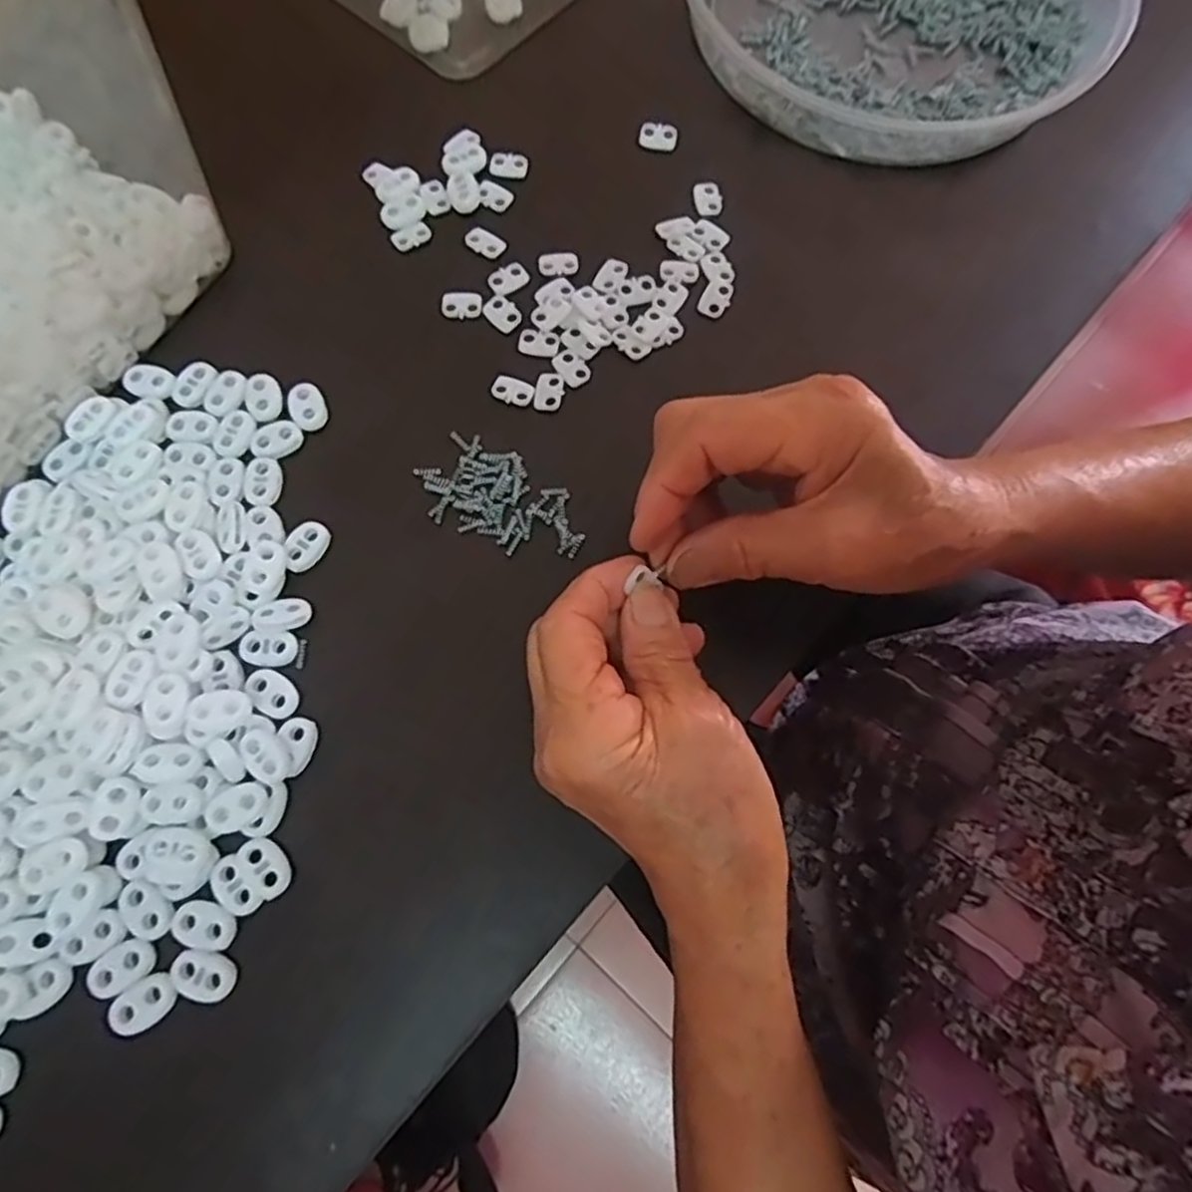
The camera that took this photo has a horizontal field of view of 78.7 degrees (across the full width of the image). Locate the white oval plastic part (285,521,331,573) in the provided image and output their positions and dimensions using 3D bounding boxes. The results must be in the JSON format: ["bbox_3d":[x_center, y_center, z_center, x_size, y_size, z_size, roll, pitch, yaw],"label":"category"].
[{"bbox_3d":[-0.122,-0.021,0.306,0.015,0.005,0.022,26,74,5],"label":"white oval plastic part"}]

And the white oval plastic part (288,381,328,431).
[{"bbox_3d":[-0.129,-0.085,0.324,0.015,0.004,0.023,-21,75,-8],"label":"white oval plastic part"}]

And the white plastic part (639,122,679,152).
[{"bbox_3d":[0.032,-0.236,0.374,0.019,0.005,0.014,13,73,2],"label":"white plastic part"}]

